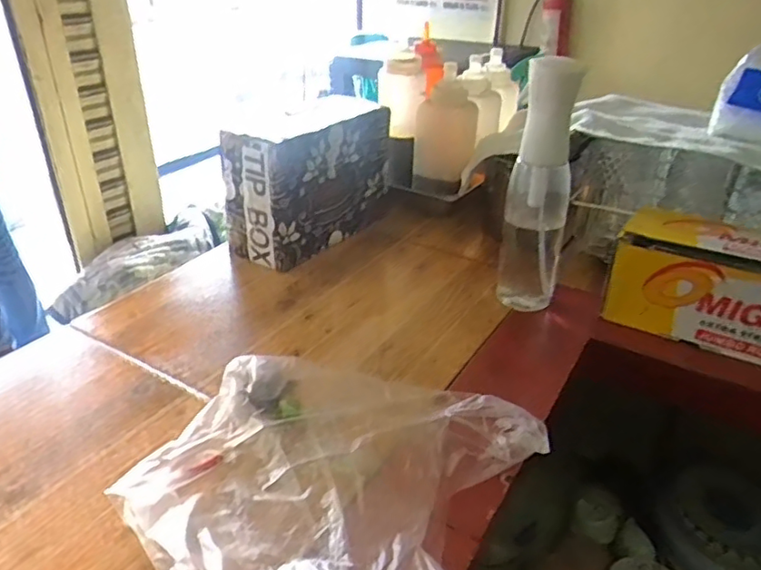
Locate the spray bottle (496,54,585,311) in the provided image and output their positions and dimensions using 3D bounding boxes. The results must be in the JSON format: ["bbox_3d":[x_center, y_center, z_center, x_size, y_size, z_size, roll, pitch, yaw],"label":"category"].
[{"bbox_3d":[0.171,-0.101,0.655,0.068,0.277,0.062,8,31,13],"label":"spray bottle"}]

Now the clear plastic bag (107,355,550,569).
[{"bbox_3d":[-0.037,0.139,0.448,0.259,0.041,0.229,12,31,18],"label":"clear plastic bag"}]

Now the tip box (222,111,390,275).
[{"bbox_3d":[-0.086,-0.141,0.829,0.095,0.171,0.244,18,34,27],"label":"tip box"}]

